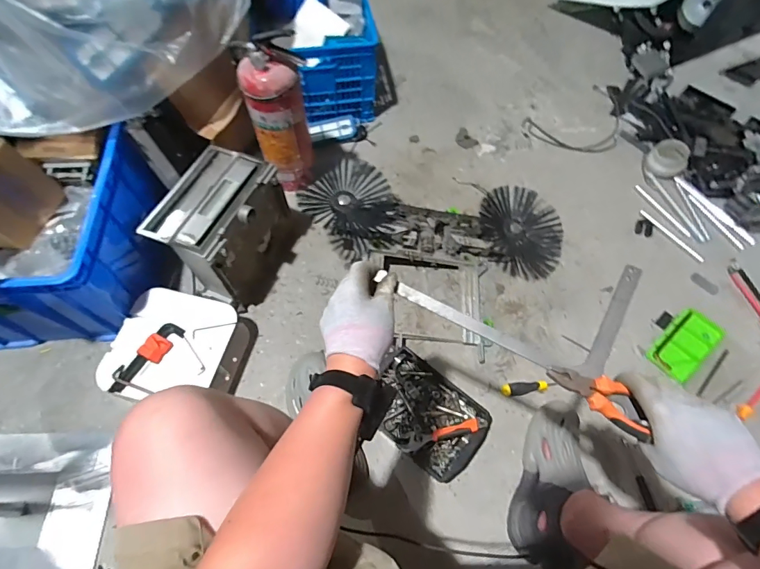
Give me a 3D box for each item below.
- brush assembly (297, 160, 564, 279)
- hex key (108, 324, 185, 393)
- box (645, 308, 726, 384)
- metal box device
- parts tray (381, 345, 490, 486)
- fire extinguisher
[{"bbox_3d":[0.147,-0.163,1.055,0.627,0.199,0.201,6,64,4],"label":"brush assembly"},{"bbox_3d":[-0.502,0.154,0.884,0.052,0.030,0.173,33,66,15],"label":"hex key"},{"bbox_3d":[0.755,0.145,1.018,0.194,0.021,0.096,-38,69,-16],"label":"box"},{"bbox_3d":[-0.364,-0.125,0.995,0.193,0.272,0.276,17,66,9],"label":"metal box device"},{"bbox_3d":[0.098,0.283,0.909,0.264,0.073,0.184,39,68,17],"label":"parts tray"},{"bbox_3d":[-0.250,-0.417,1.047,0.139,0.370,0.156,-19,65,-11],"label":"fire extinguisher"}]

